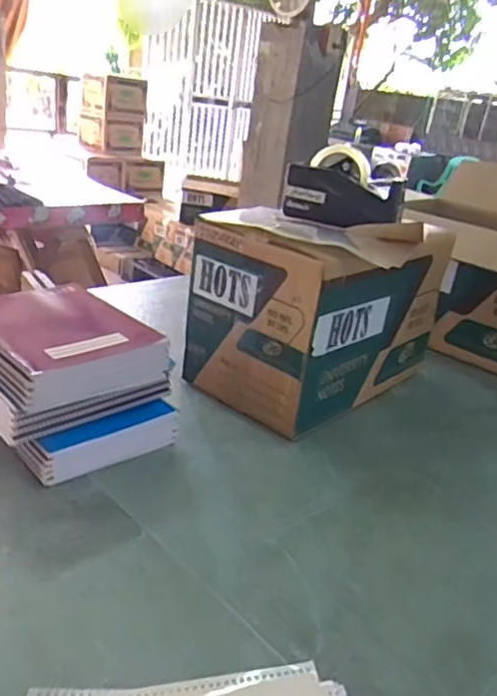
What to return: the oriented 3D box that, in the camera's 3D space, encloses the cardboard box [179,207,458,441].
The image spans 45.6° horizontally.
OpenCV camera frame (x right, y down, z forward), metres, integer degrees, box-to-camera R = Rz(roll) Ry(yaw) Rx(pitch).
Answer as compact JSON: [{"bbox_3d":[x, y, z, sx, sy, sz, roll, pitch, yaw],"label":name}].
[{"bbox_3d":[0.140,-0.072,1.046,0.291,0.298,0.402,28,30,35],"label":"cardboard box"}]

